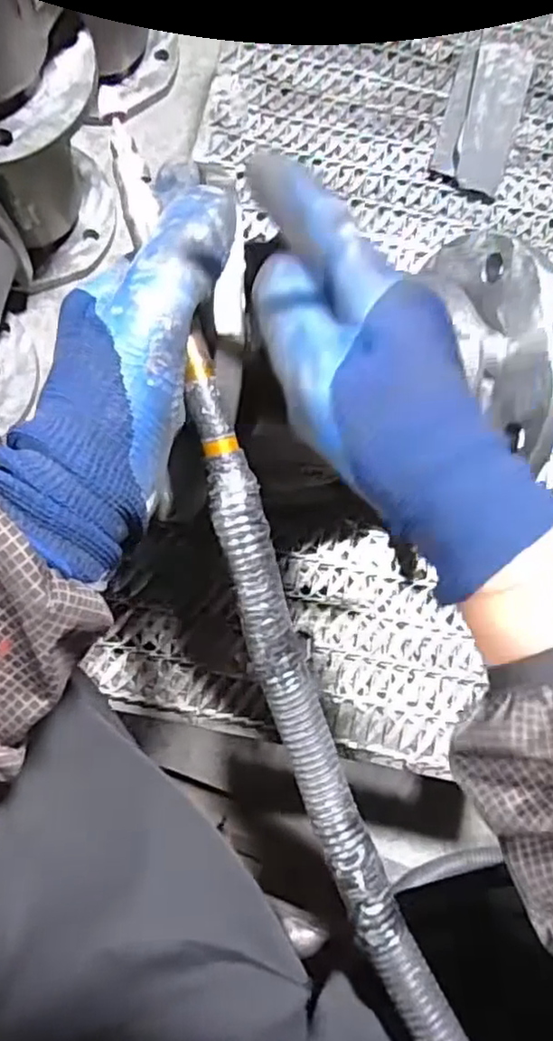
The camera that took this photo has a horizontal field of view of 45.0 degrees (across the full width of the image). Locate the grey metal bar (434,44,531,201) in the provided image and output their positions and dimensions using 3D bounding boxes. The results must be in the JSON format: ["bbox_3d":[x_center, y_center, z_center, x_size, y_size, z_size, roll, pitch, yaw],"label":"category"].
[{"bbox_3d":[0.173,-0.342,0.553,0.058,0.017,0.144,16,80,-2],"label":"grey metal bar"}]

